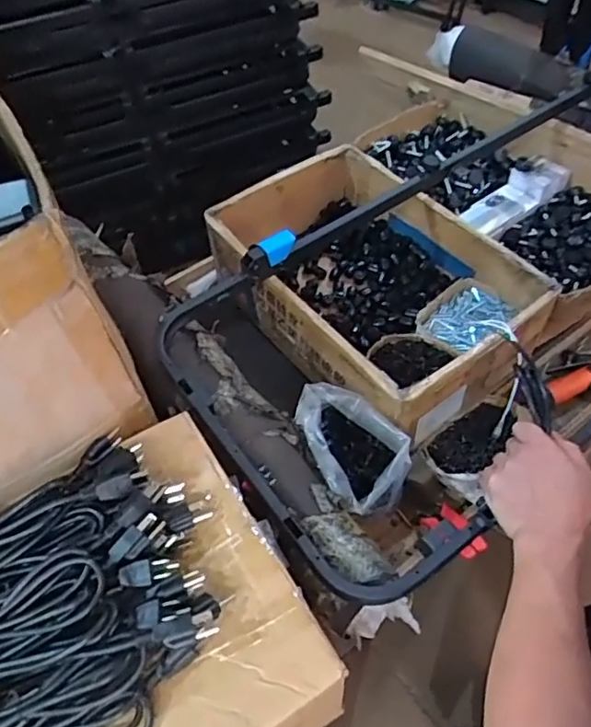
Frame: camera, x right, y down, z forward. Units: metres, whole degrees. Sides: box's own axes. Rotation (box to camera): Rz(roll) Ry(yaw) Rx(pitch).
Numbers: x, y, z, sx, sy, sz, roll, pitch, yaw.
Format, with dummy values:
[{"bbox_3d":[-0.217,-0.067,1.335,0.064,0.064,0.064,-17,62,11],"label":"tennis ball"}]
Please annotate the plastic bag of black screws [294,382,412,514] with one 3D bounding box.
[{"bbox_3d":[0.085,0.118,0.833,0.128,0.096,0.185,-23,56,-12],"label":"plastic bag of black screws"}]

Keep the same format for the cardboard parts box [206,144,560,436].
[{"bbox_3d":[0.123,-0.145,1.038,0.354,0.170,0.545,-31,58,-17],"label":"cardboard parts box"}]

